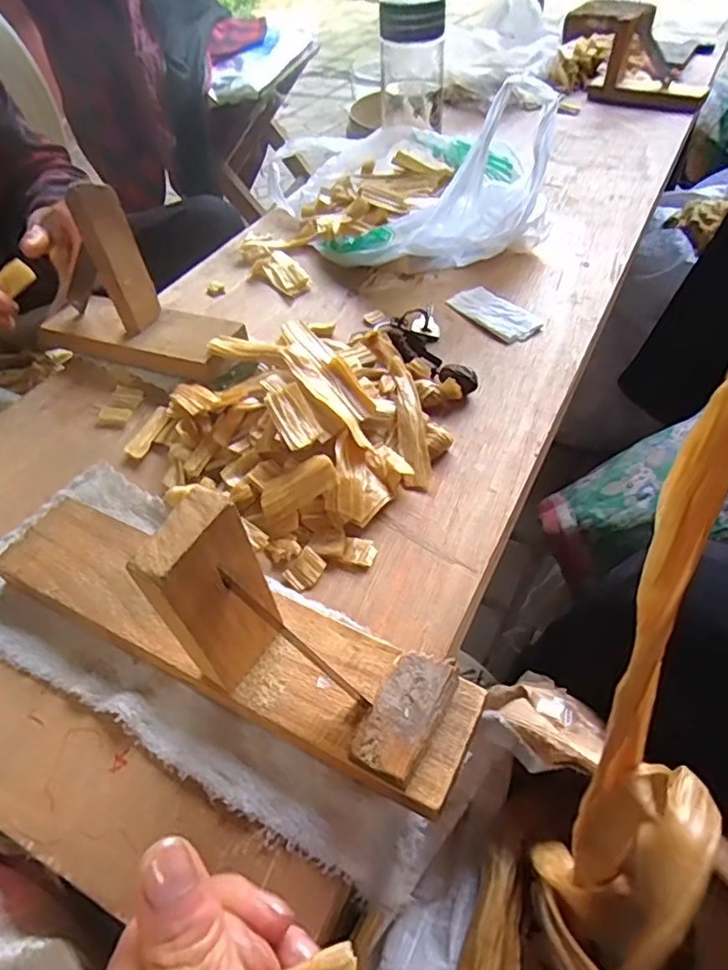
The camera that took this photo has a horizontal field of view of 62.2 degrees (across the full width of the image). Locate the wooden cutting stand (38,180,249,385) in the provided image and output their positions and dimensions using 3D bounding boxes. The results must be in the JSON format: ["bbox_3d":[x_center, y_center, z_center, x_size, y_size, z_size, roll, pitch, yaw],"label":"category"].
[{"bbox_3d":[-0.182,-0.157,0.462,0.178,0.124,0.056,16,50,16],"label":"wooden cutting stand"}]

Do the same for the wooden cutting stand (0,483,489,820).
[{"bbox_3d":[-0.075,0.043,0.287,0.276,0.126,0.072,22,52,21],"label":"wooden cutting stand"}]

